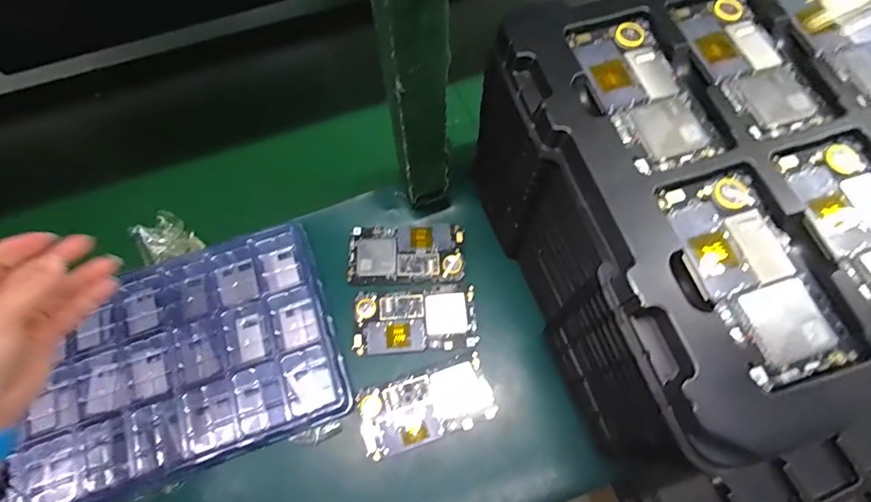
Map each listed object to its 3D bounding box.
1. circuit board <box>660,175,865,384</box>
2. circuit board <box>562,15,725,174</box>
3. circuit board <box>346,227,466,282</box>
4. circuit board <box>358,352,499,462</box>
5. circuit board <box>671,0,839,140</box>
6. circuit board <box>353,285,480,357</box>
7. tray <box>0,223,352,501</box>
[{"bbox_3d":[0.186,0.012,0.268,0.063,0.012,0.125,-19,65,-7],"label":"circuit board"},{"bbox_3d":[0.143,-0.112,0.315,0.064,0.013,0.123,-17,65,-6],"label":"circuit board"},{"bbox_3d":[-0.031,0.003,0.486,0.120,0.010,0.061,-1,65,1],"label":"circuit board"},{"bbox_3d":[-0.009,0.147,0.425,0.124,0.008,0.058,-17,65,-6],"label":"circuit board"},{"bbox_3d":[0.222,-0.135,0.320,0.063,0.012,0.125,-16,65,-6],"label":"circuit board"},{"bbox_3d":[-0.020,0.071,0.458,0.120,0.006,0.062,-4,65,0],"label":"circuit board"},{"bbox_3d":[-0.254,0.109,0.438,0.306,0.032,0.206,-18,65,-6],"label":"tray"}]

